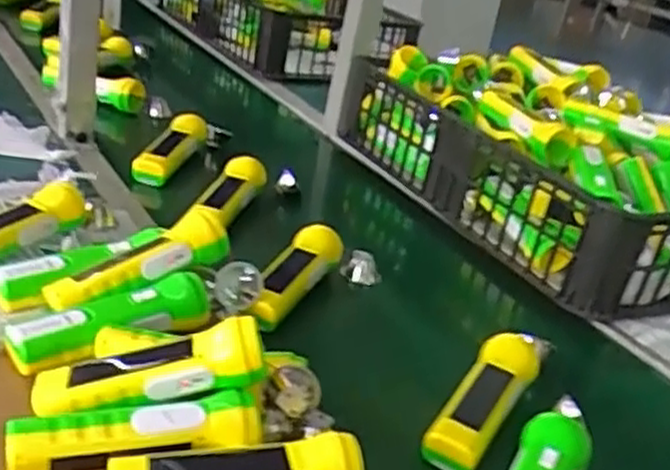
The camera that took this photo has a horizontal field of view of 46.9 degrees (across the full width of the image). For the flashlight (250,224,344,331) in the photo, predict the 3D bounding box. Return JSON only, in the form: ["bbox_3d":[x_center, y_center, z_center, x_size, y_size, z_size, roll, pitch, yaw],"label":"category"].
[{"bbox_3d":[-0.037,0.038,0.788,0.046,0.058,0.151,19,27,14],"label":"flashlight"}]

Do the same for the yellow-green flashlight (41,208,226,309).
[{"bbox_3d":[-0.176,0.026,0.689,0.159,0.037,0.053,-24,39,-24],"label":"yellow-green flashlight"}]

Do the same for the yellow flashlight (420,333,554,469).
[{"bbox_3d":[0.133,0.132,0.653,0.048,0.045,0.186,21,30,23],"label":"yellow flashlight"}]

